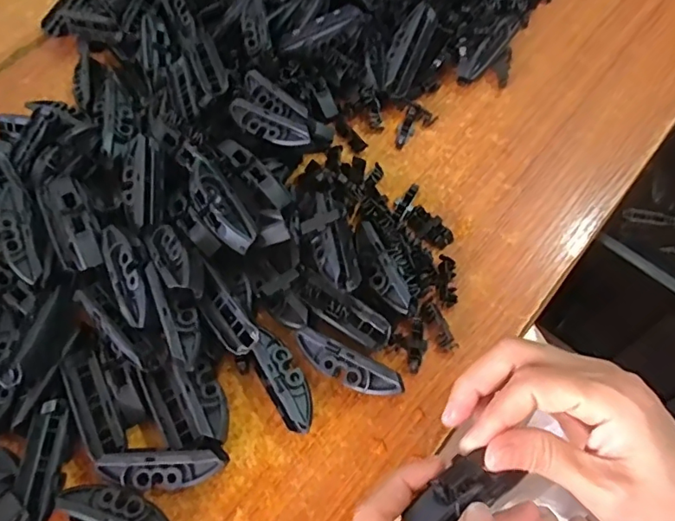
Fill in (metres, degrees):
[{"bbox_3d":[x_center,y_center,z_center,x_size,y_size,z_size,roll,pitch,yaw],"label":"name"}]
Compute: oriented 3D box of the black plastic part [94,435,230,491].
[{"bbox_3d":[-0.097,0.116,0.296,0.069,0.018,0.023,-10,61,0],"label":"black plastic part"}]

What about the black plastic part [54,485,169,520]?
[{"bbox_3d":[-0.118,0.137,0.285,0.068,0.022,0.023,18,65,14],"label":"black plastic part"}]

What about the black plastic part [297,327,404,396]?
[{"bbox_3d":[0.005,0.063,0.314,0.068,0.021,0.018,25,67,17],"label":"black plastic part"}]

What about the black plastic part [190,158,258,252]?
[{"bbox_3d":[-0.078,-0.038,0.338,0.026,0.017,0.078,-31,63,-11],"label":"black plastic part"}]

